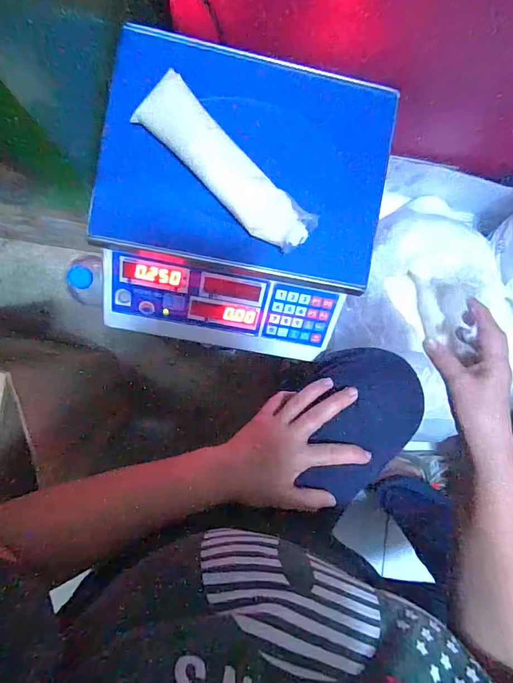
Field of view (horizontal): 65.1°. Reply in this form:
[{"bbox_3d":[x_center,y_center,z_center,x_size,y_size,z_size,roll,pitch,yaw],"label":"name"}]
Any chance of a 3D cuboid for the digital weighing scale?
[{"bbox_3d":[-0.013,-0.150,0.447,0.297,0.109,0.310,10,90,-6],"label":"digital weighing scale"}]

